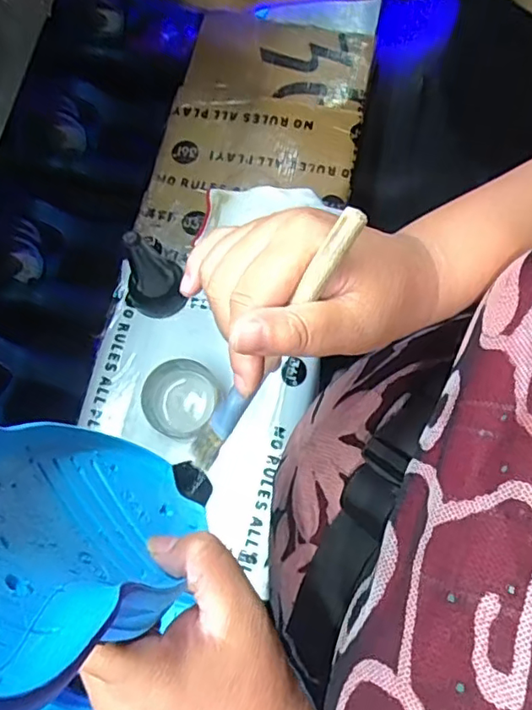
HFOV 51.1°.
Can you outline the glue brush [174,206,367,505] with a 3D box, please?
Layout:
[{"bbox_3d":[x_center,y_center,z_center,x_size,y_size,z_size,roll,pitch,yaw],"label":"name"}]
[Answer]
[{"bbox_3d":[-0.003,0.009,0.263,0.021,0.009,0.175,39,122,12],"label":"glue brush"}]

